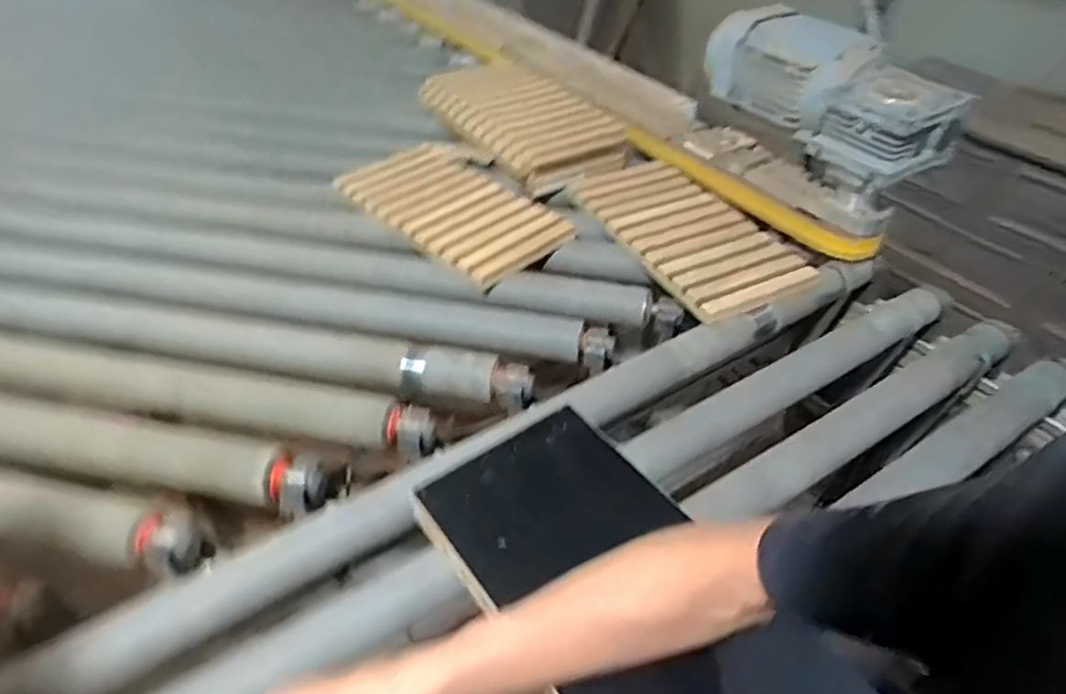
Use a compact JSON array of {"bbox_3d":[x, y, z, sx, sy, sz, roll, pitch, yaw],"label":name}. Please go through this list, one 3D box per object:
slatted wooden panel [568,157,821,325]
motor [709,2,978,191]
[{"bbox_3d":[0.214,-0.178,0.961,0.183,0.029,0.364,-21,44,-16],"label":"slatted wooden panel"},{"bbox_3d":[0.383,-0.336,0.877,0.132,0.127,0.313,-19,47,-21],"label":"motor"}]

